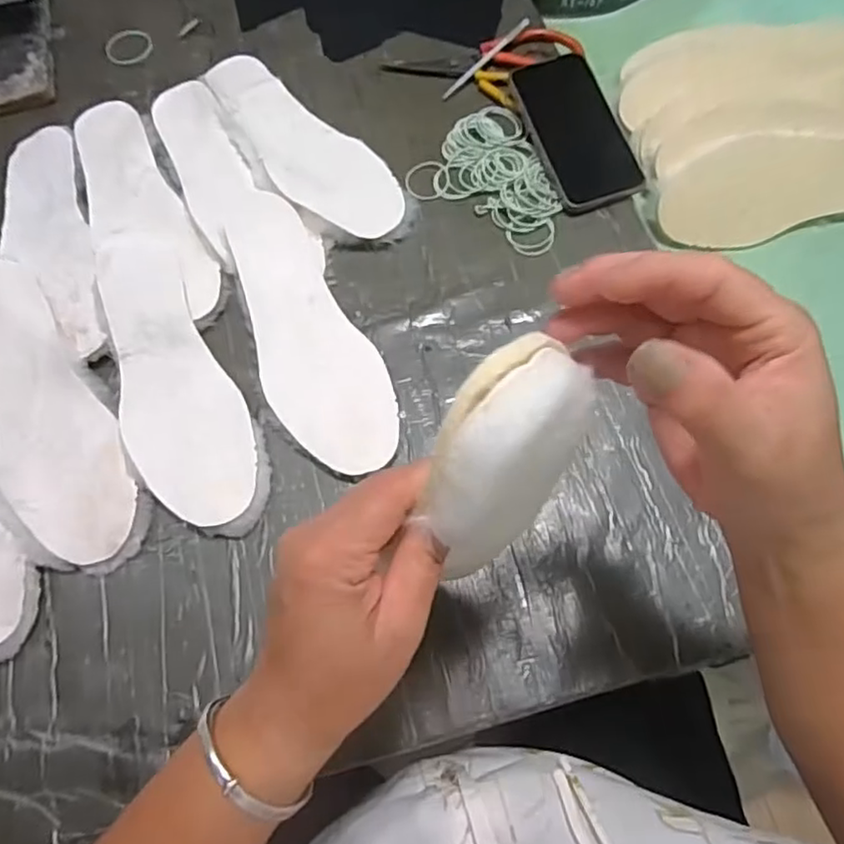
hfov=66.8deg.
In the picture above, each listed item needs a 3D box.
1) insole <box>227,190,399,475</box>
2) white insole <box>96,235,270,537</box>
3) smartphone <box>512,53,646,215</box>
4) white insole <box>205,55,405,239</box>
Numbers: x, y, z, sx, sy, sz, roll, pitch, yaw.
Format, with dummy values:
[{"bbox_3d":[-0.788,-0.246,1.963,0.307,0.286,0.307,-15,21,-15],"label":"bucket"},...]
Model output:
[{"bbox_3d":[-0.093,-0.081,0.523,0.093,0.023,0.260,-18,68,-6],"label":"insole"},{"bbox_3d":[-0.198,-0.036,0.503,0.089,0.022,0.265,-23,68,-8],"label":"white insole"},{"bbox_3d":[0.140,-0.264,0.579,0.074,0.007,0.159,-16,73,-3],"label":"smartphone"},{"bbox_3d":[-0.118,-0.259,0.597,0.084,0.010,0.263,-40,70,-17],"label":"white insole"}]

